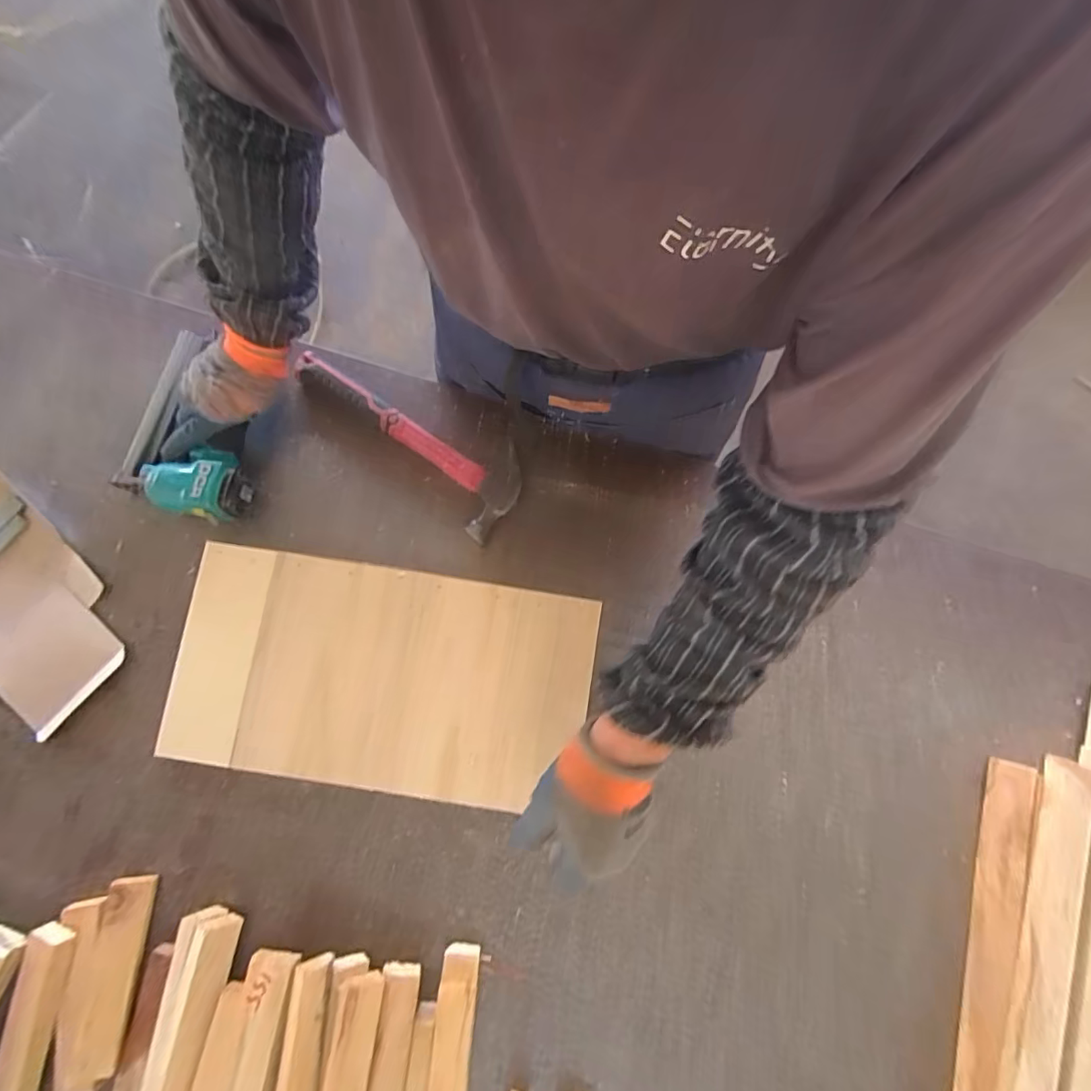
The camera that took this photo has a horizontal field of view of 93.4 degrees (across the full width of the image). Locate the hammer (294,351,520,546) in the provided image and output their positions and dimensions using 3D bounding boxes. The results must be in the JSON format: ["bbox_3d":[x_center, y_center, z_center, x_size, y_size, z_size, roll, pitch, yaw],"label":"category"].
[{"bbox_3d":[-0.159,-0.148,0.624,0.322,0.029,0.105,42,79,8],"label":"hammer"}]

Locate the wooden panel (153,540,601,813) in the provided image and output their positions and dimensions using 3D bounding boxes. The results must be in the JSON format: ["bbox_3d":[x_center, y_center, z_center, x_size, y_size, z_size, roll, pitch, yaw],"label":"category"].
[{"bbox_3d":[-0.175,0.138,0.549,0.430,0.027,0.225,9,76,0],"label":"wooden panel"}]

